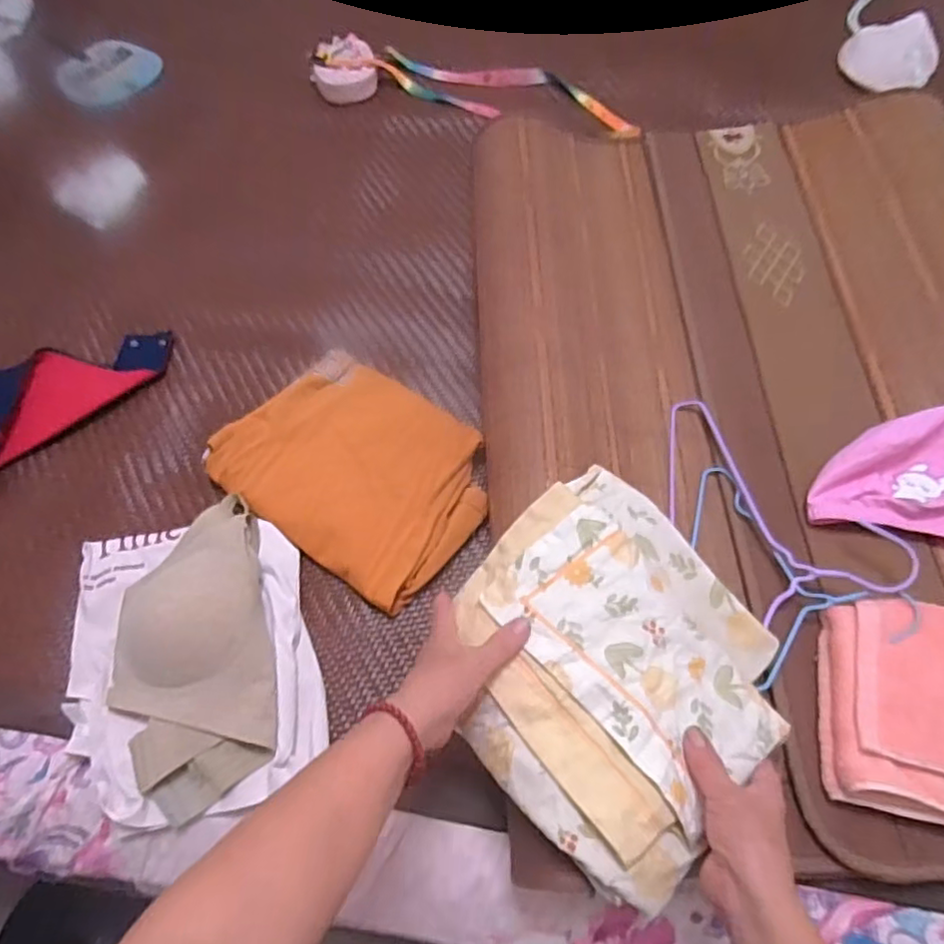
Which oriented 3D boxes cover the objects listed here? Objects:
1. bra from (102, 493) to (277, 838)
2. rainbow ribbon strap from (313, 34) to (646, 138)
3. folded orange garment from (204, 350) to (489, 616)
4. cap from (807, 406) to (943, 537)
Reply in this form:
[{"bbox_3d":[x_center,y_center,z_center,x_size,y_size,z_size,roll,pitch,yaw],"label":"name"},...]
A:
[{"bbox_3d":[-0.273,0.169,0.609,0.155,0.058,0.287,-14,66,-5],"label":"bra"},{"bbox_3d":[0.000,-0.597,0.982,0.518,0.029,0.116,14,66,8],"label":"rainbow ribbon strap"},{"bbox_3d":[-0.126,-0.004,0.711,0.293,0.040,0.221,34,71,16],"label":"folded orange garment"},{"bbox_3d":[0.454,-0.001,0.626,0.192,0.055,0.144,15,67,9],"label":"cap"}]

